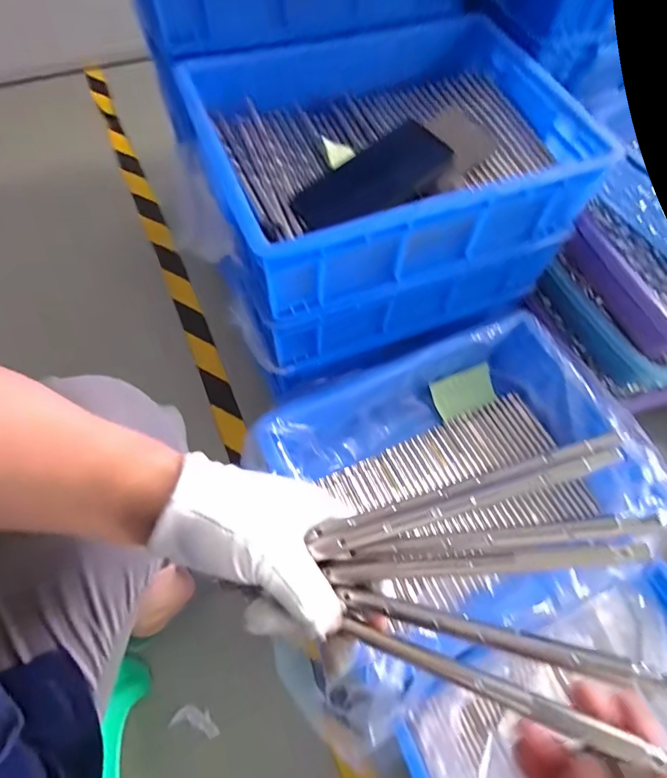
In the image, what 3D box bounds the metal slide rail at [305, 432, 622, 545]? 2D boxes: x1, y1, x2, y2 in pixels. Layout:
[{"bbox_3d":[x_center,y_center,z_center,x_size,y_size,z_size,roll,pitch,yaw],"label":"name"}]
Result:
[{"bbox_3d":[0.060,0.049,0.214,0.149,0.007,0.007,-21,65,10],"label":"metal slide rail"}]

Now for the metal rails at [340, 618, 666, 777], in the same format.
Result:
[{"bbox_3d":[0.065,0.126,0.189,0.130,0.006,0.011,12,62,25],"label":"metal rails"}]

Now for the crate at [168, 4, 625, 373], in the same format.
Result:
[{"bbox_3d":[0.053,-0.260,0.573,0.383,0.217,0.324,-20,66,-12],"label":"crate"}]

